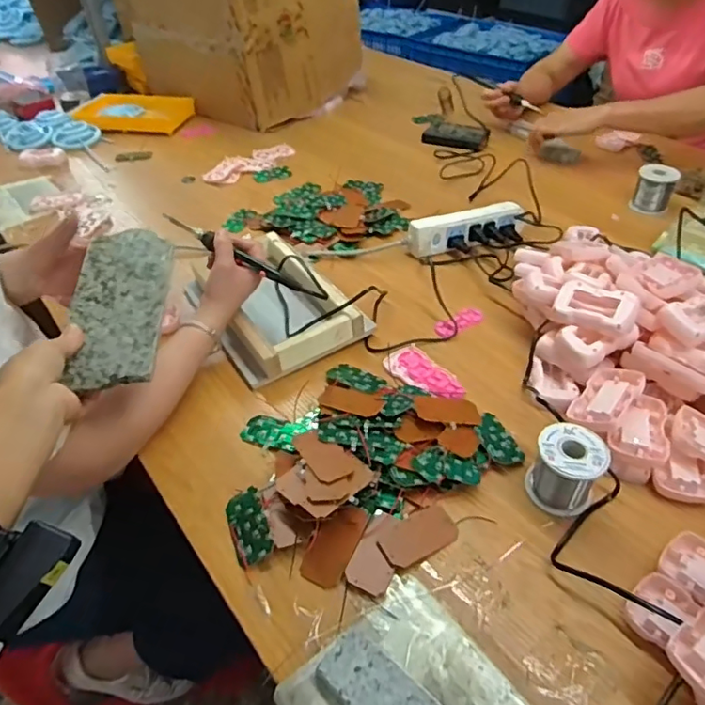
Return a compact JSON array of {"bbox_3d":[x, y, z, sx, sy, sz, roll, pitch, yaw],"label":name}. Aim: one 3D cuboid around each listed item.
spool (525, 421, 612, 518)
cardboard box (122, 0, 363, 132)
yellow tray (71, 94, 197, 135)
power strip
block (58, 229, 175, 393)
[{"bbox_3d":[0.205,0.110,0.520,0.062,0.057,0.063,-2,43,1],"label":"spool"},{"bbox_3d":[-0.263,-0.787,1.258,0.422,0.343,0.351,28,51,29],"label":"cardboard box"},{"bbox_3d":[-0.505,-0.558,1.262,0.250,0.018,0.136,9,57,4],"label":"yellow tray"},{"bbox_3d":[0.183,-0.200,0.866,0.205,0.051,0.035,-15,44,-13],"label":"power strip"},{"bbox_3d":[-0.221,-0.046,0.523,0.078,0.019,0.178,-4,59,-1],"label":"block"}]

